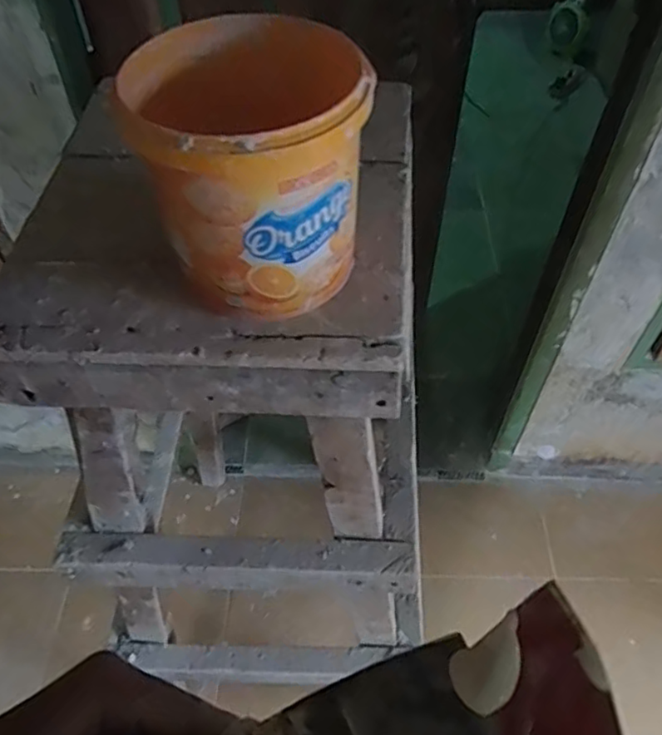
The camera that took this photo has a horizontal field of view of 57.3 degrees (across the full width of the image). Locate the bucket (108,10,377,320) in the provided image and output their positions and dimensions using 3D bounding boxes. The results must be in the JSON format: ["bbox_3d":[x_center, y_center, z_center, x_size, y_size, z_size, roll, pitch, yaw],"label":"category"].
[{"bbox_3d":[-0.057,-0.144,0.457,0.156,0.155,0.157,-20,55,-15],"label":"bucket"}]

